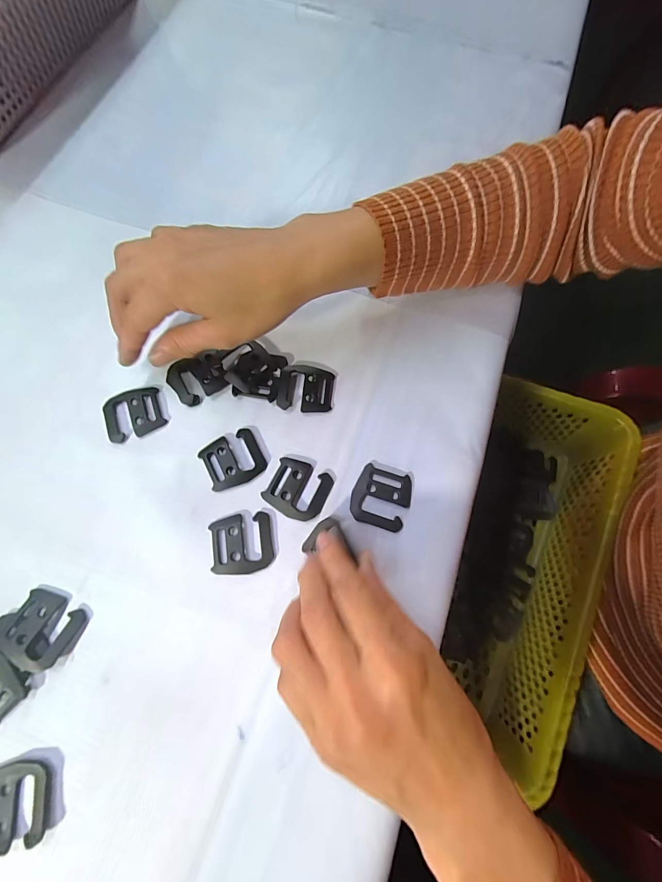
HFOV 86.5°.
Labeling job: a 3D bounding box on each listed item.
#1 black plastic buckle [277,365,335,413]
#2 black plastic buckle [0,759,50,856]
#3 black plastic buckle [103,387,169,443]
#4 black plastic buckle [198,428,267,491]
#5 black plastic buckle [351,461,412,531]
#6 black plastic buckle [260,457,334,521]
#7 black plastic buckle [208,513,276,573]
[{"bbox_3d":[-0.018,-0.038,0.255,0.039,0.005,0.036,5,73,1],"label":"black plastic buckle"},{"bbox_3d":[-0.167,0.190,0.183,0.036,0.005,0.036,-9,73,-4],"label":"black plastic buckle"},{"bbox_3d":[-0.140,-0.020,0.248,0.038,0.004,0.035,-21,74,-7],"label":"black plastic buckle"},{"bbox_3d":[-0.067,0.012,0.239,0.038,0.004,0.036,-23,74,-8],"label":"black plastic buckle"},{"bbox_3d":[0.033,0.037,0.232,0.037,0.004,0.038,18,73,5],"label":"black plastic buckle"},{"bbox_3d":[-0.022,0.032,0.234,0.039,0.004,0.037,30,75,8],"label":"black plastic buckle"},{"bbox_3d":[-0.057,0.065,0.223,0.037,0.004,0.035,-8,73,-3],"label":"black plastic buckle"}]

